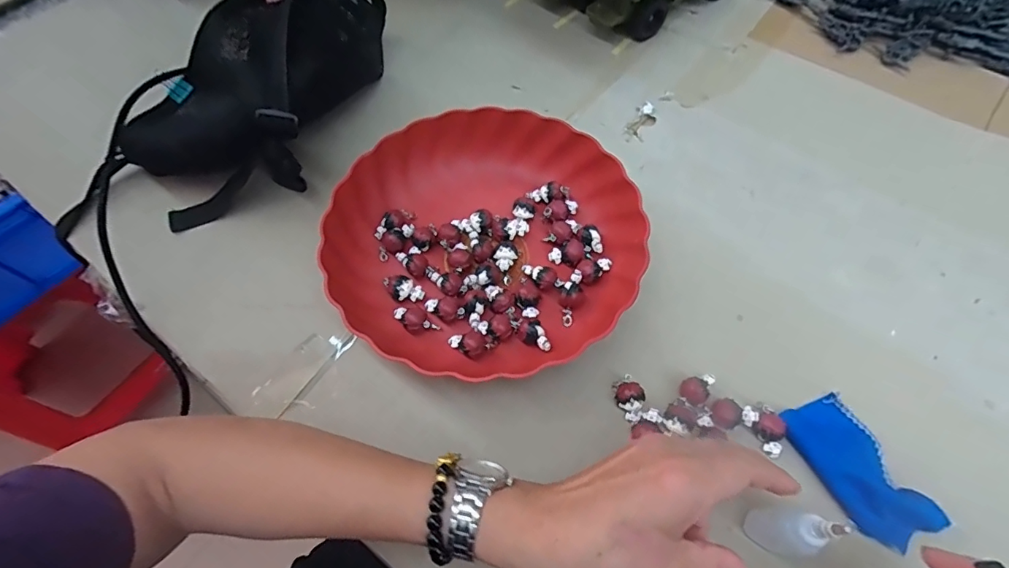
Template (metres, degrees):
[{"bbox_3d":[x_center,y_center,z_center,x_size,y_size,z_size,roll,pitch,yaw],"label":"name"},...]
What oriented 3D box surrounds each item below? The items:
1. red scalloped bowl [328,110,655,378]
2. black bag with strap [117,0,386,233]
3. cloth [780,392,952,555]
[{"bbox_3d":[-0.016,-0.040,0.402,0.237,0.053,0.223,-1,62,1],"label":"red scalloped bowl"},{"bbox_3d":[-0.234,-0.198,0.458,0.155,0.096,0.282,16,64,10],"label":"black bag with strap"},{"bbox_3d":[0.238,0.125,0.329,0.053,0.010,0.096,-24,64,-11],"label":"cloth"}]

